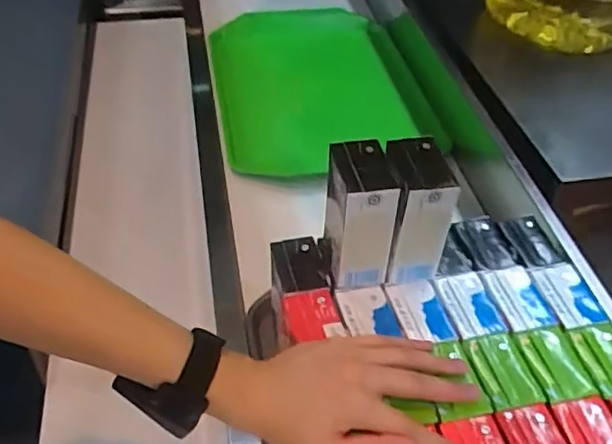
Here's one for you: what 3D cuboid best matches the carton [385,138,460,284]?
[{"bbox_3d":[0.087,-0.009,0.520,0.049,0.106,0.060,-3,44,-5],"label":"carton"}]

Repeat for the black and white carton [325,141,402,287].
[{"bbox_3d":[0.040,-0.006,0.517,0.047,0.108,0.064,-4,44,-6],"label":"black and white carton"}]

